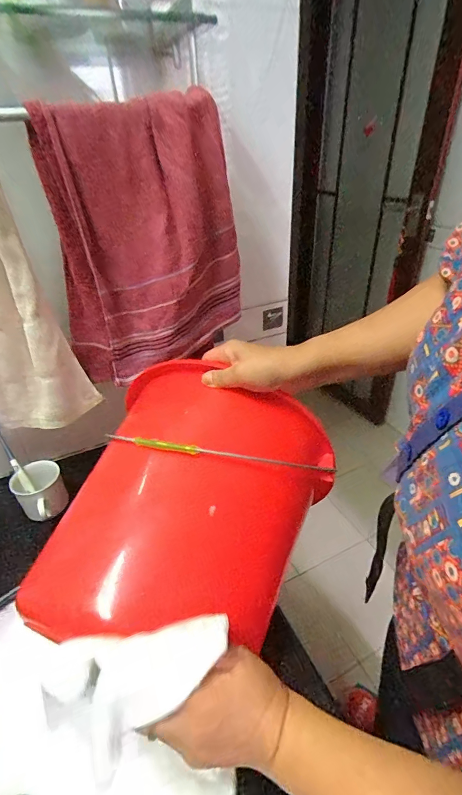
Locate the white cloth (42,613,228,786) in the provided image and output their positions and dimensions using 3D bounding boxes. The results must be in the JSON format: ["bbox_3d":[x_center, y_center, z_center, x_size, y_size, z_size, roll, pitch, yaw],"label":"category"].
[{"bbox_3d":[-0.064,0.208,0.274,0.131,0.042,0.069,-17,35,-8],"label":"white cloth"}]

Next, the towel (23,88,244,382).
[{"bbox_3d":[-0.116,-0.202,0.531,0.269,0.332,0.064,-12,34,-11],"label":"towel"}]

